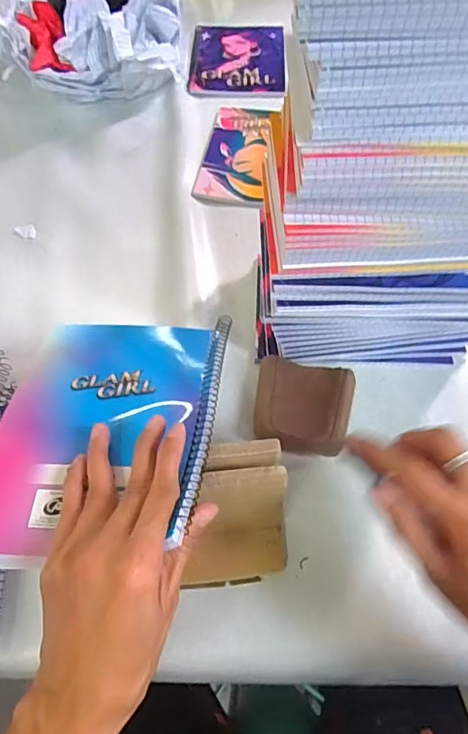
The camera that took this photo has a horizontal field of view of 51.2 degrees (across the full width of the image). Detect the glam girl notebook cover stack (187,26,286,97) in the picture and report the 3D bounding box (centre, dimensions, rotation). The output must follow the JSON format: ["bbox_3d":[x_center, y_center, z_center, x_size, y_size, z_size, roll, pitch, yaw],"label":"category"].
[{"bbox_3d":[0.006,-0.493,0.783,0.149,0.012,0.195,1,58,2],"label":"glam girl notebook cover stack"}]

